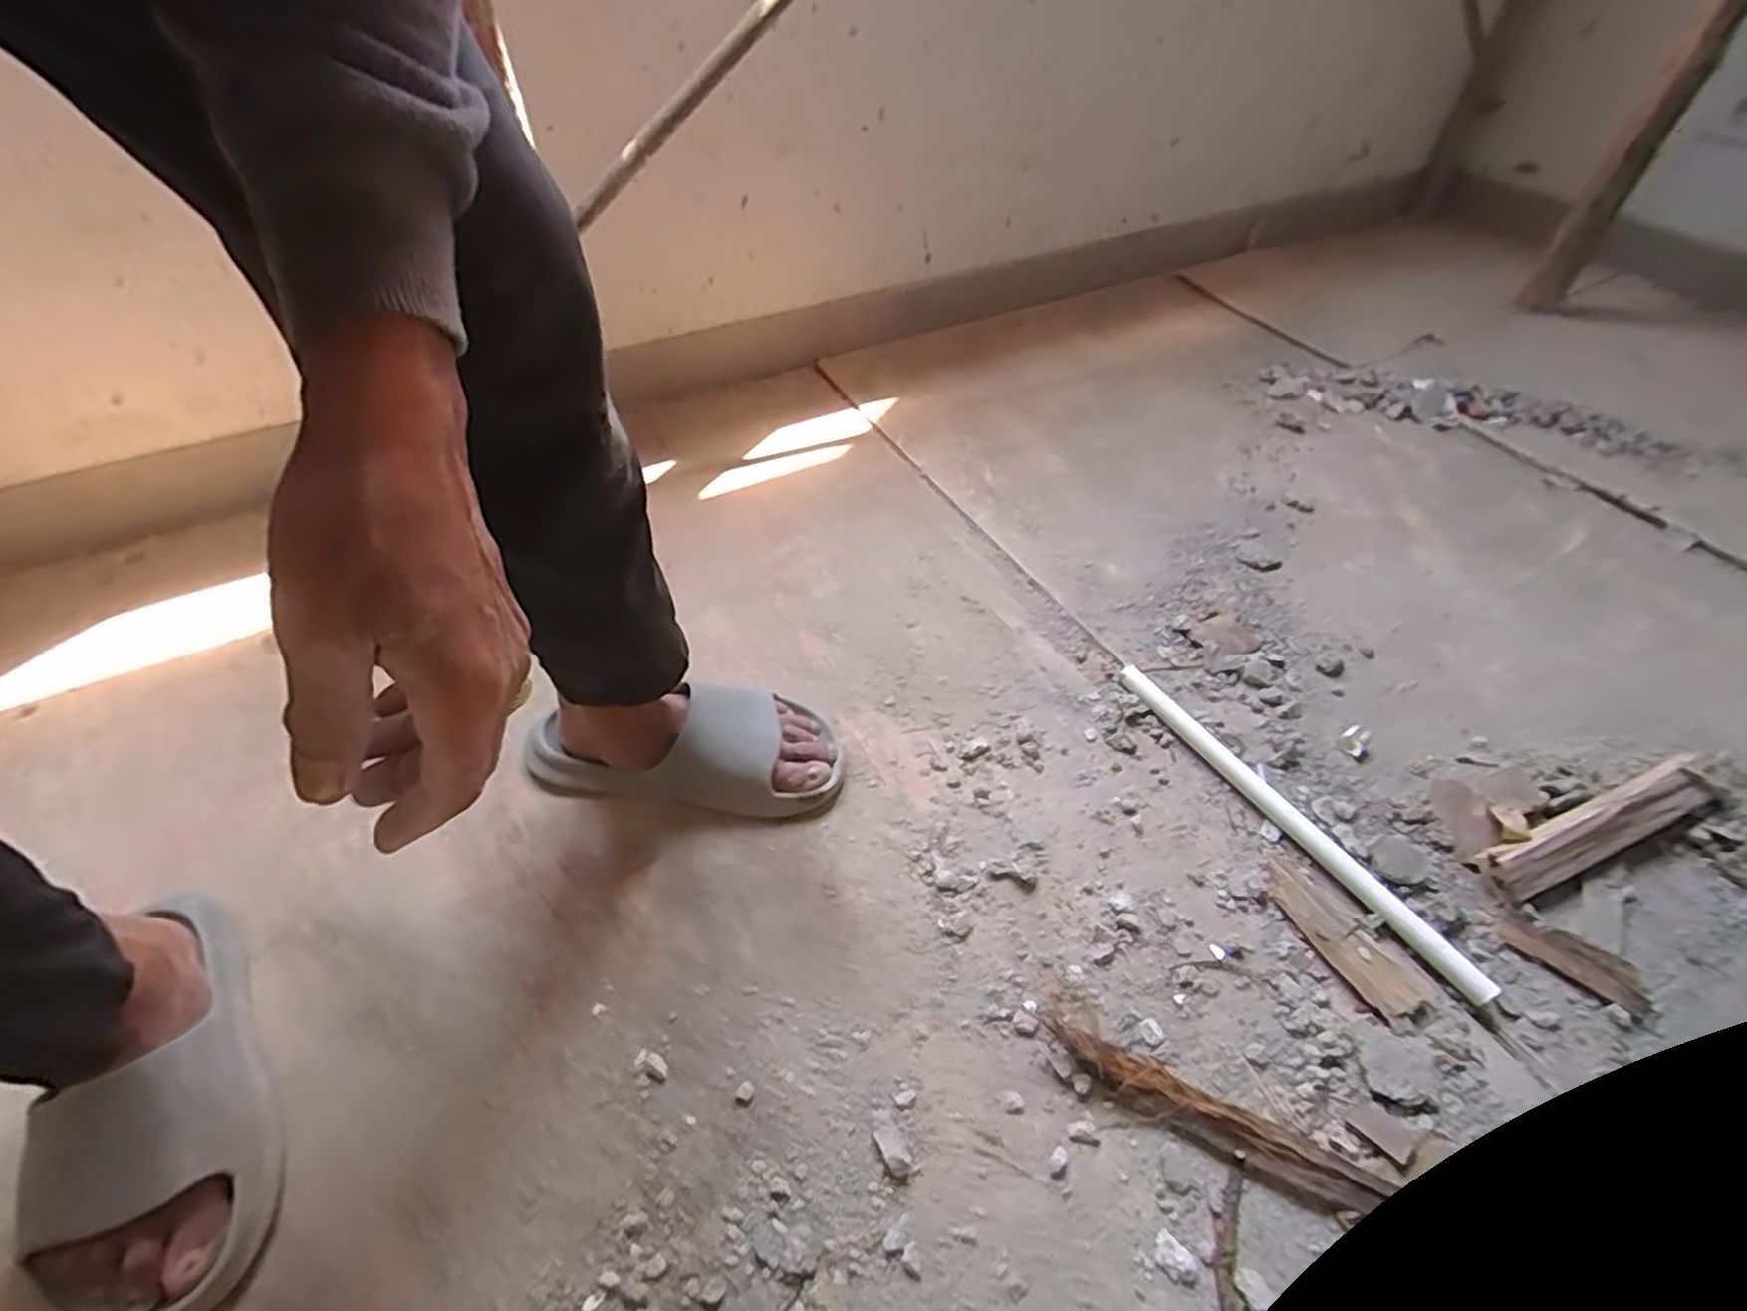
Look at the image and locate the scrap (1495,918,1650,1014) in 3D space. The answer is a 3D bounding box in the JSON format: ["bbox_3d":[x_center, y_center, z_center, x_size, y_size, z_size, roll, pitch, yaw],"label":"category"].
[{"bbox_3d":[0.519,0.225,0.546,0.089,0.021,0.024,35,57,26],"label":"scrap"}]

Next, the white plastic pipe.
[{"bbox_3d":[0.345,0.130,0.630,0.023,0.023,0.358,-25,54,-21],"label":"white plastic pipe"}]

